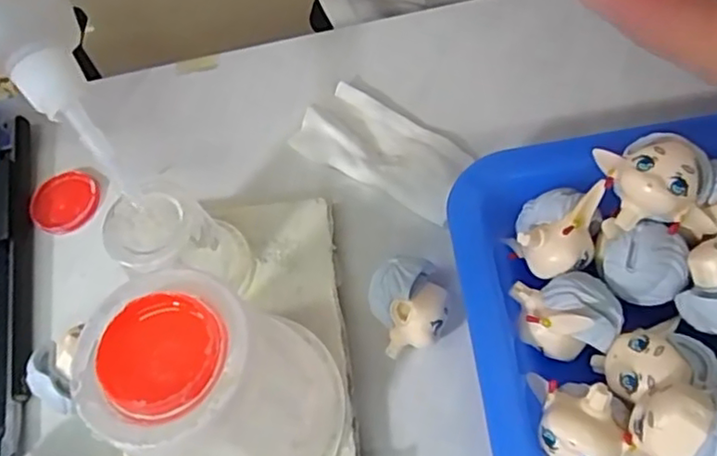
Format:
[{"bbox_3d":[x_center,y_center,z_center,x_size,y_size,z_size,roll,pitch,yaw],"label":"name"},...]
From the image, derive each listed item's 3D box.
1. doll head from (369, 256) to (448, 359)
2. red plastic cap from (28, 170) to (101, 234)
[{"bbox_3d":[0.015,0.025,0.189,0.021,0.025,0.023,-4,61,7],"label":"doll head"},{"bbox_3d":[-0.113,-0.011,0.241,0.026,0.005,0.028,-4,61,7],"label":"red plastic cap"}]

